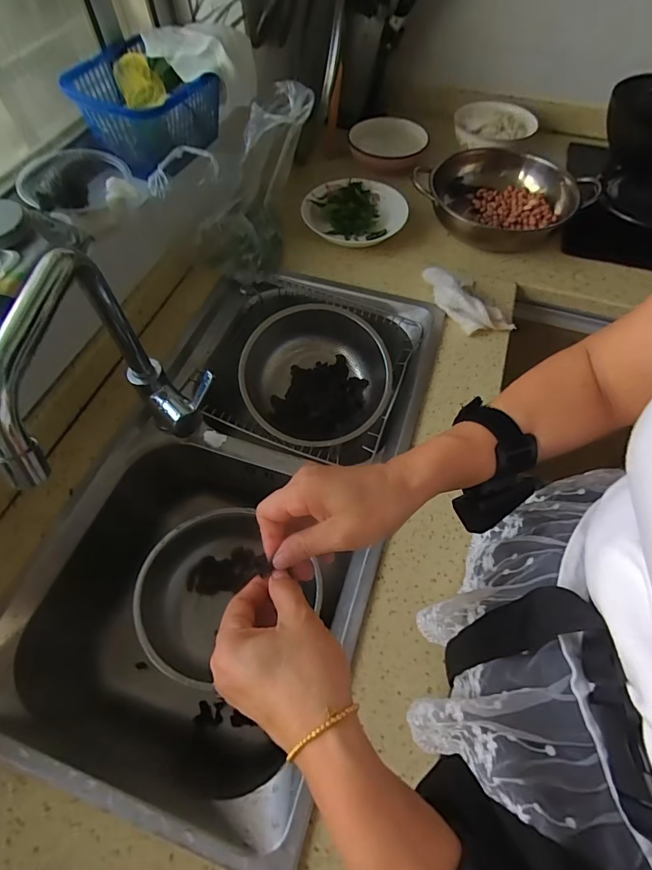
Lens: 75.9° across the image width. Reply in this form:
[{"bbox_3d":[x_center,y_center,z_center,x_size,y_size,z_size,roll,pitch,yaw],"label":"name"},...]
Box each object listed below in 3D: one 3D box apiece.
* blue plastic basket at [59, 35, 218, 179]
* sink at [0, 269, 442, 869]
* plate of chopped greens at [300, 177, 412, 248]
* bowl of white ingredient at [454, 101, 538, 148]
[{"bbox_3d":[-0.266,-0.481,0.630,0.160,0.113,0.180,20,60,13],"label":"blue plastic basket"},{"bbox_3d":[-0.113,0.072,0.619,0.421,0.200,0.727,14,59,9],"label":"sink"},{"bbox_3d":[0.057,-0.434,0.805,0.180,0.028,0.182,0,58,0],"label":"plate of chopped greens"},{"bbox_3d":[0.379,-0.697,0.930,0.166,0.048,0.154,0,58,0],"label":"bowl of white ingredient"}]

